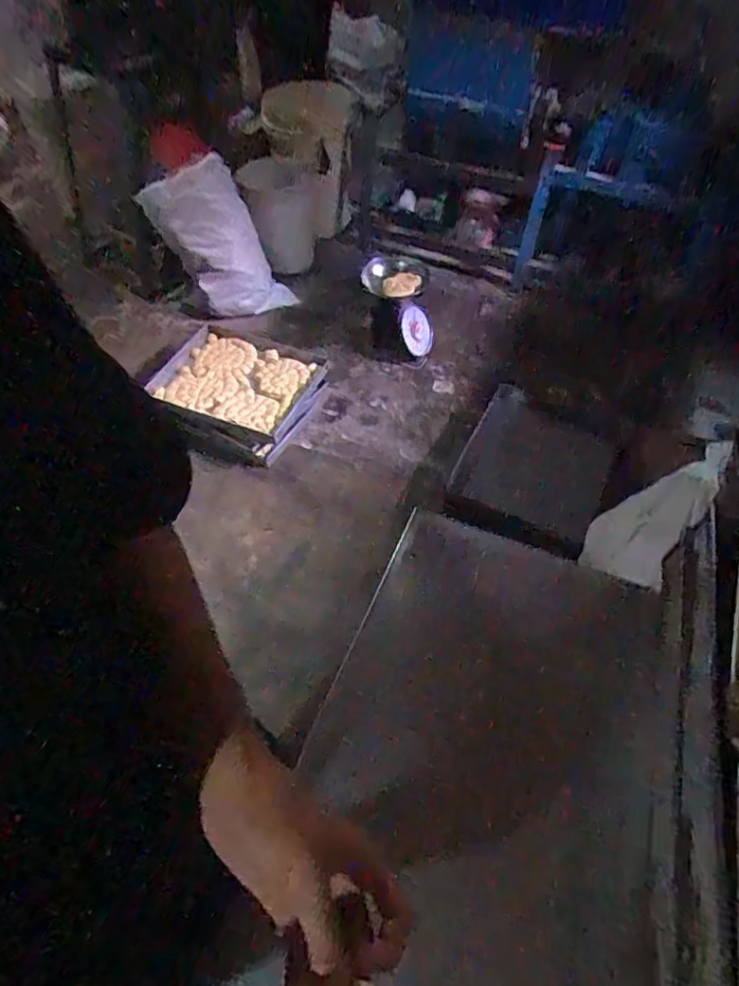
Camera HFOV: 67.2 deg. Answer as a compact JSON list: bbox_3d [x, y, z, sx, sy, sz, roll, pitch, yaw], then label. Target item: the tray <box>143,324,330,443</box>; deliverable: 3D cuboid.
[{"bbox_3d":[-0.452,-0.393,1.891,0.494,0.063,0.374,18,59,13],"label":"tray"}]

